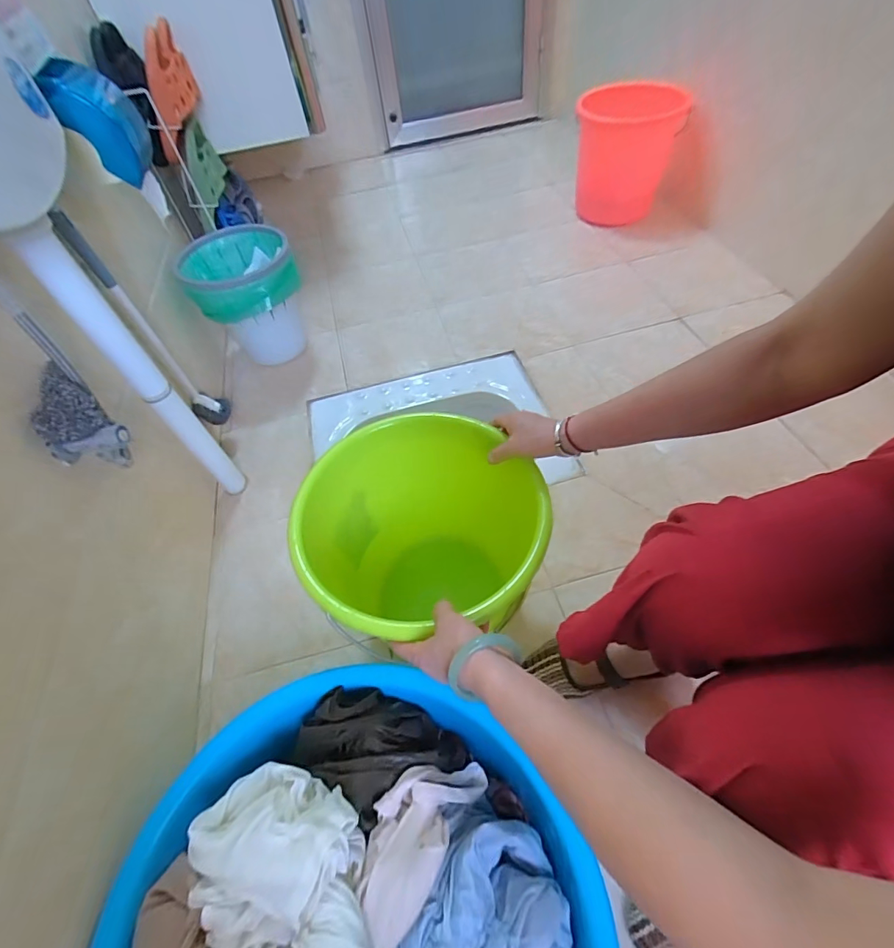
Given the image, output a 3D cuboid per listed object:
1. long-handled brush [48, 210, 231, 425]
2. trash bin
[{"bbox_3d":[-0.536,-0.257,0.822,0.052,0.427,0.071,30,62,26],"label":"long-handled brush"},{"bbox_3d":[-0.472,-0.416,1.080,0.244,0.263,0.233,-26,54,-12],"label":"trash bin"}]

